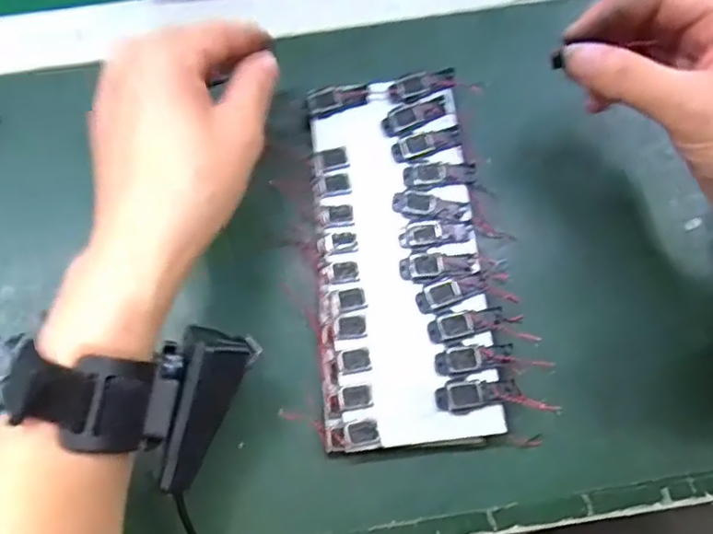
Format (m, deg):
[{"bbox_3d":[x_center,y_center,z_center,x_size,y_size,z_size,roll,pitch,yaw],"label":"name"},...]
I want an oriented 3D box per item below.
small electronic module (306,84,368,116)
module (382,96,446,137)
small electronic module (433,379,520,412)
[{"bbox_3d":[-0.011,-0.098,0.361,0.035,0.004,0.015,-14,75,-3],"label":"small electronic module"},{"bbox_3d":[0.033,-0.087,0.357,0.039,0.004,0.015,-24,76,-6],"label":"module"},{"bbox_3d":[0.061,0.064,0.318,0.042,0.006,0.015,-10,75,-2],"label":"small electronic module"}]

